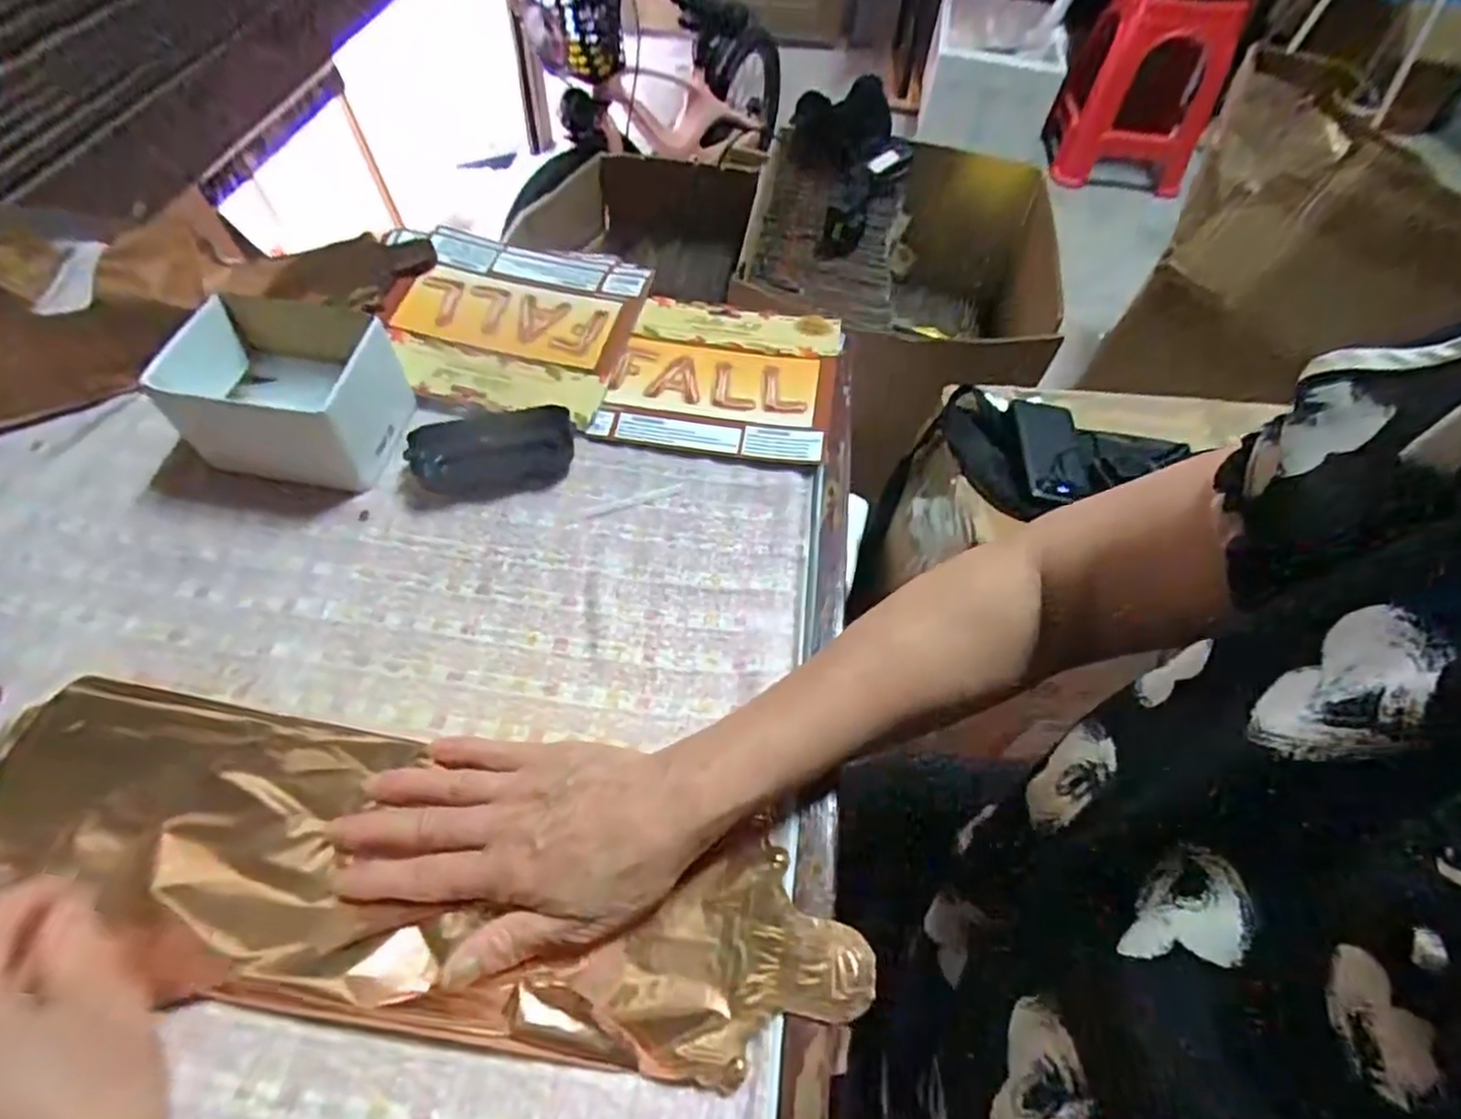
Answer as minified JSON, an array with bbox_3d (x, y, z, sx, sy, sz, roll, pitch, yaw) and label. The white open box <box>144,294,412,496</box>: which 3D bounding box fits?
[{"bbox_3d":[-0.292,-0.113,0.486,0.116,0.076,0.106,1,56,-2],"label":"white open box"}]

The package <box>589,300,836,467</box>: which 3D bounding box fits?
[{"bbox_3d":[-0.005,-0.143,0.559,0.167,0.017,0.154,10,57,4],"label":"package"}]

